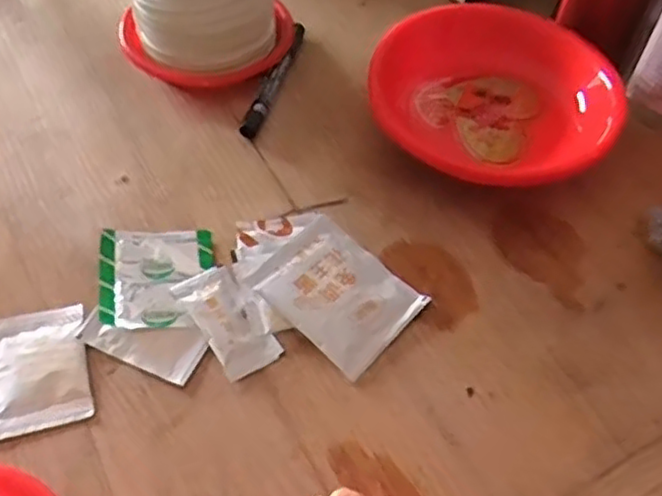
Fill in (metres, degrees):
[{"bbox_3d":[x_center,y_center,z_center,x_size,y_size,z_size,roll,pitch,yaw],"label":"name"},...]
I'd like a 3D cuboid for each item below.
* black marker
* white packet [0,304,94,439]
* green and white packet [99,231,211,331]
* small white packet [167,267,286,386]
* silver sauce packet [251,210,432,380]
[{"bbox_3d":[-0.044,-0.143,0.579,0.015,0.011,0.134,17,53,9],"label":"black marker"},{"bbox_3d":[-0.181,0.074,0.423,0.063,0.011,0.075,-11,54,-12],"label":"white packet"},{"bbox_3d":[-0.115,0.019,0.462,0.070,0.013,0.076,-4,53,-7],"label":"green and white packet"},{"bbox_3d":[-0.067,0.044,0.447,0.038,0.010,0.078,-26,58,-22],"label":"small white packet"},{"bbox_3d":[0.006,0.028,0.459,0.091,0.018,0.077,36,63,22],"label":"silver sauce packet"}]

